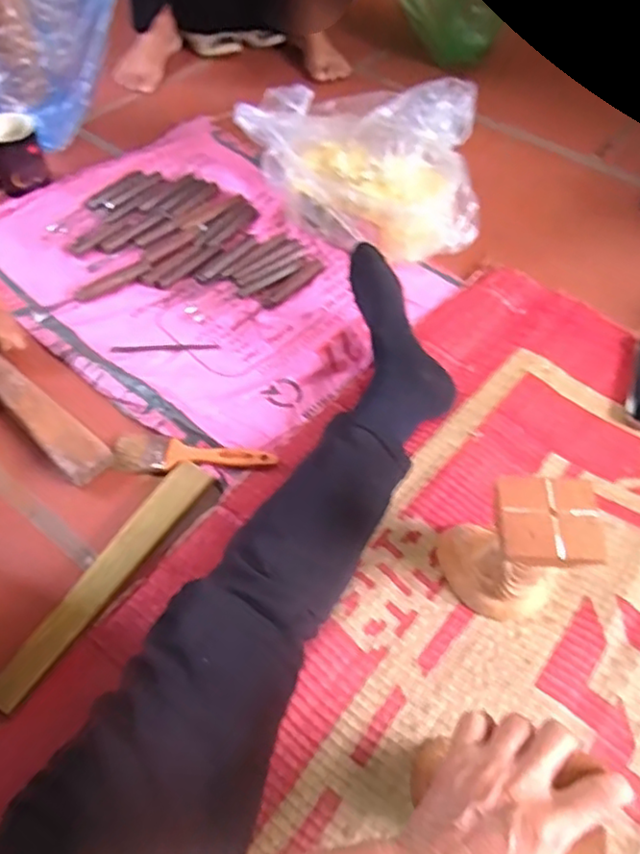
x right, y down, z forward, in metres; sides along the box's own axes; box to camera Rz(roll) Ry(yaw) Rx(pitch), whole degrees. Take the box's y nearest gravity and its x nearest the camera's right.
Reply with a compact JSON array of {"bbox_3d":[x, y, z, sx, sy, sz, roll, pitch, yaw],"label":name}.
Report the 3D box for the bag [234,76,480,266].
[{"bbox_3d":[0.067,-0.377,0.907,0.322,0.180,0.190,27,59,18],"label":"bag"}]

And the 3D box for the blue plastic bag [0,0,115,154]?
[{"bbox_3d":[-0.395,-0.605,0.983,0.114,0.282,0.242,35,61,23],"label":"blue plastic bag"}]

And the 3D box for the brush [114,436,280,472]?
[{"bbox_3d":[-0.139,0.031,0.722,0.179,0.012,0.046,4,55,3],"label":"brush"}]

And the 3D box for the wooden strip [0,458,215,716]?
[{"bbox_3d":[-0.208,0.141,0.634,0.039,0.018,0.283,27,59,18],"label":"wooden strip"}]

